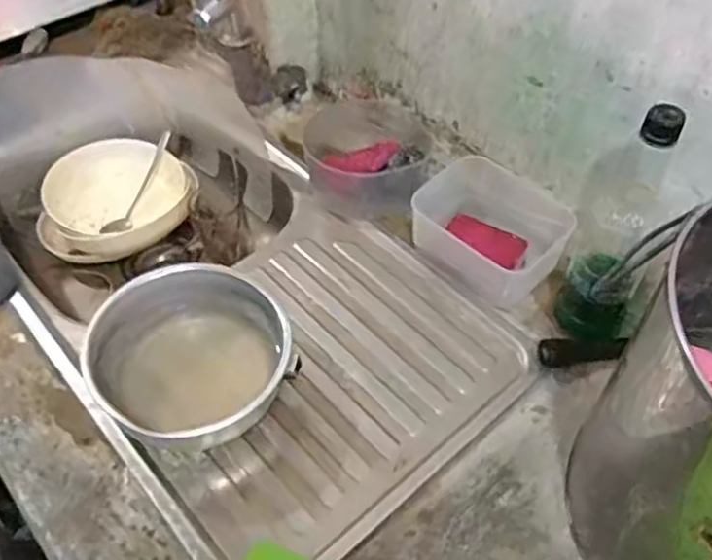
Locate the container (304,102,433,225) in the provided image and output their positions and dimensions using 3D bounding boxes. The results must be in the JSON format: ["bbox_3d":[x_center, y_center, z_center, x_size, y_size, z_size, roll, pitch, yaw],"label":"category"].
[{"bbox_3d":[0.014,-0.160,0.853,0.150,0.073,0.154,0,51,0],"label":"container"}]

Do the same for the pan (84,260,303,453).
[{"bbox_3d":[-0.160,0.076,0.671,0.166,0.074,0.187,-35,59,-25],"label":"pan"}]

